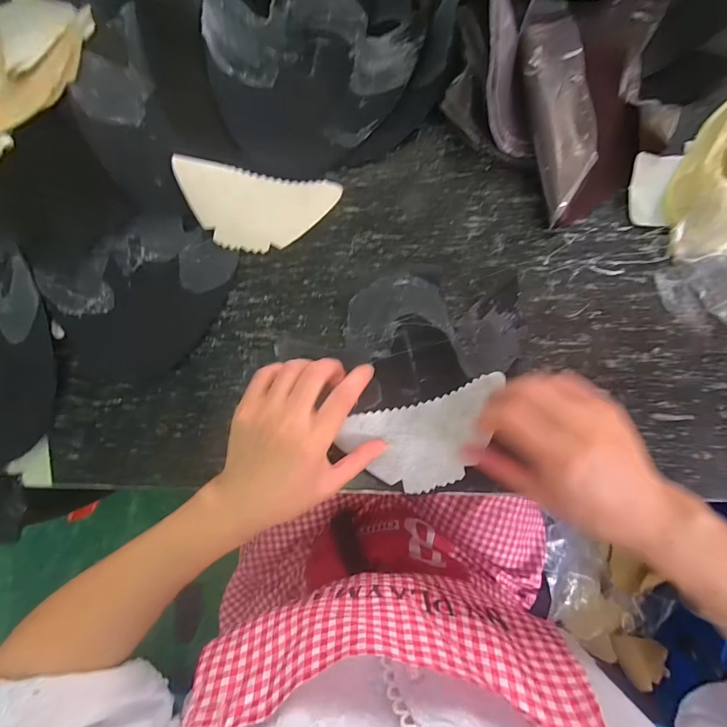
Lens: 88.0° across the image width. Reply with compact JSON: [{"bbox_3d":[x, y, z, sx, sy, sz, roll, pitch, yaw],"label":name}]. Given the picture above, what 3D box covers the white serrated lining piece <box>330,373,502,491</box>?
[{"bbox_3d":[0.055,0.064,0.313,0.139,0.006,0.073,-17,83,2],"label":"white serrated lining piece"}]

